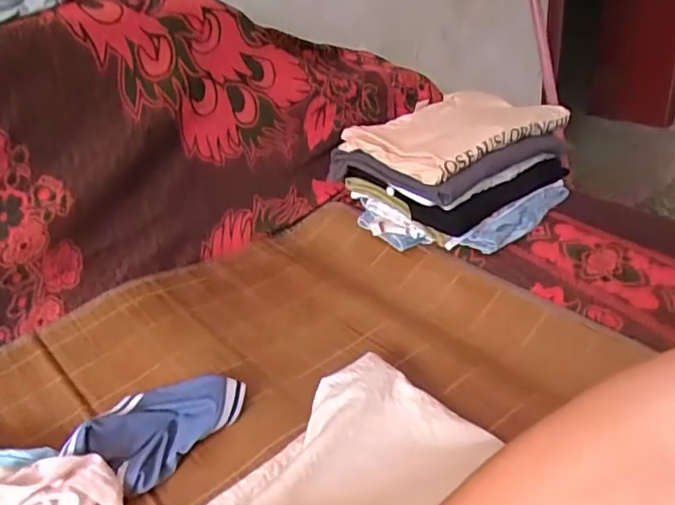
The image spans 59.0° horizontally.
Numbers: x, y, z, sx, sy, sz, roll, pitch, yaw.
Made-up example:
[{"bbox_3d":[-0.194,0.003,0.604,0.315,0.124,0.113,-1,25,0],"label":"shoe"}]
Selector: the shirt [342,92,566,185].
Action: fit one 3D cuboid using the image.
[{"bbox_3d":[0.172,-0.191,0.890,0.268,0.034,0.214,-26,35,-32],"label":"shirt"}]

